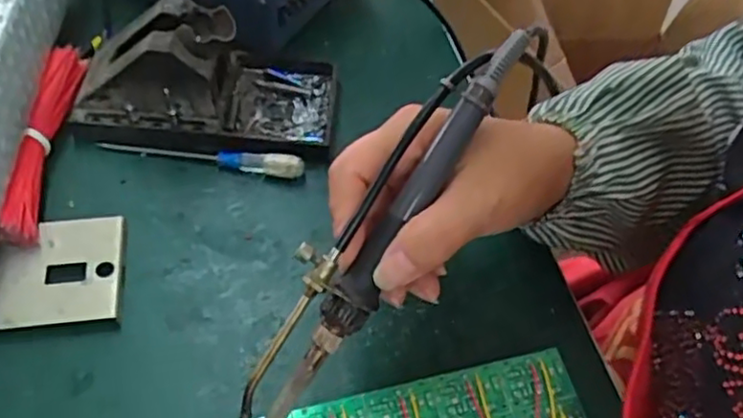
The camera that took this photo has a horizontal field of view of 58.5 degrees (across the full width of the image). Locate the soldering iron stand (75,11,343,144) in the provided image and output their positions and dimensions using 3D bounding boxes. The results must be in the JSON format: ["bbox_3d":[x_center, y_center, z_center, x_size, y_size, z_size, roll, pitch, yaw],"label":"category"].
[{"bbox_3d":[-0.102,-0.082,0.413,0.157,0.061,0.080,3,56,-1],"label":"soldering iron stand"}]

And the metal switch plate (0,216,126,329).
[{"bbox_3d":[-0.168,0.034,0.359,0.063,0.013,0.064,-4,56,-6],"label":"metal switch plate"}]

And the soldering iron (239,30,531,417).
[{"bbox_3d":[0.002,0.008,0.272,0.031,0.024,0.202,35,88,18],"label":"soldering iron"}]

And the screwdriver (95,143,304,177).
[{"bbox_3d":[-0.105,-0.035,0.409,0.126,0.015,0.010,10,56,3],"label":"screwdriver"}]

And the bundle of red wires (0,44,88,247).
[{"bbox_3d":[-0.192,-0.044,0.389,0.019,0.030,0.140,-1,56,-5],"label":"bundle of red wires"}]

